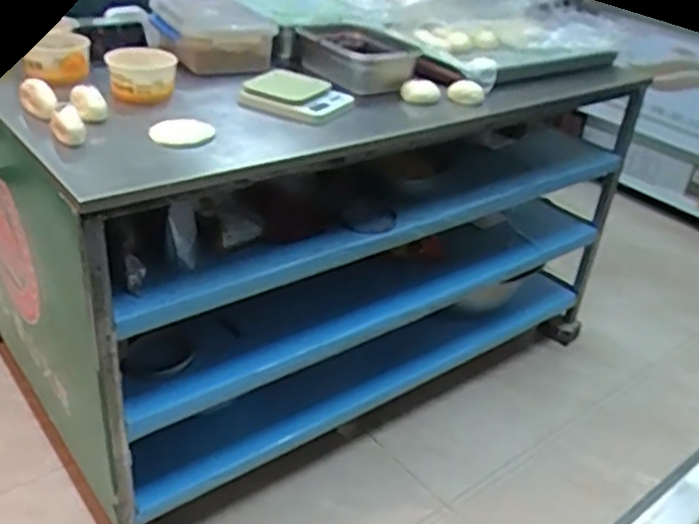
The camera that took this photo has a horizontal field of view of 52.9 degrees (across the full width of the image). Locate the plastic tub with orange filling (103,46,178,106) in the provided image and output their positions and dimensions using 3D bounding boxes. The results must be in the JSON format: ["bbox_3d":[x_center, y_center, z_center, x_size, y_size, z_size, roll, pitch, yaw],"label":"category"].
[{"bbox_3d":[-0.439,-0.393,1.482,0.138,0.084,0.111,-3,33,-15],"label":"plastic tub with orange filling"}]

